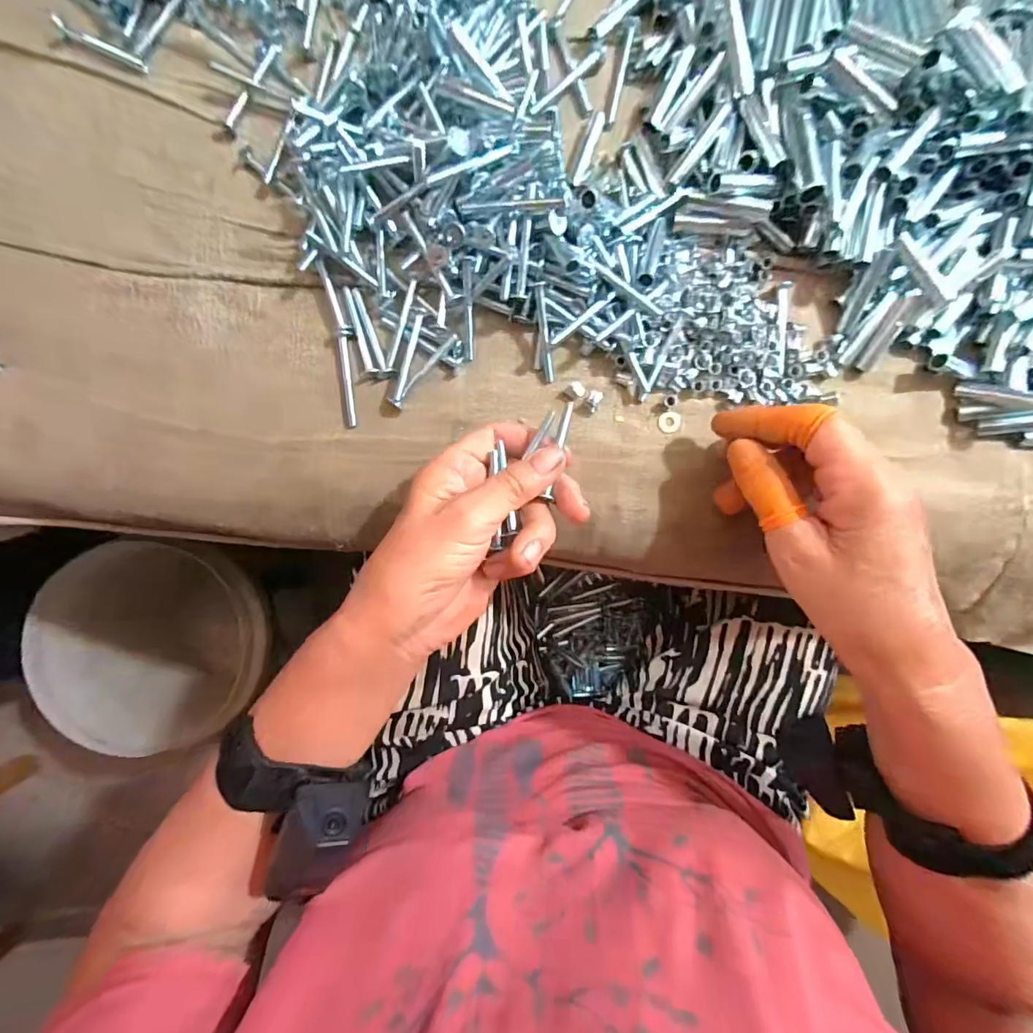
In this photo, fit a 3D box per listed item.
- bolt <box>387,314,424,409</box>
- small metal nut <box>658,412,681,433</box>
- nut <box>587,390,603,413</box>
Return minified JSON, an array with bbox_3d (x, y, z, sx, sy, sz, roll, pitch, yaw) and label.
[{"bbox_3d":[-0.065,-0.093,0.280,0.008,0.007,0.055,21,90,-1],"label":"bolt"},{"bbox_3d":[0.095,-0.058,0.287,0.013,0.004,0.013,-3,90,-1],"label":"small metal nut"},{"bbox_3d":[0.047,-0.071,0.283,0.009,0.006,0.013,26,90,-1],"label":"nut"}]

